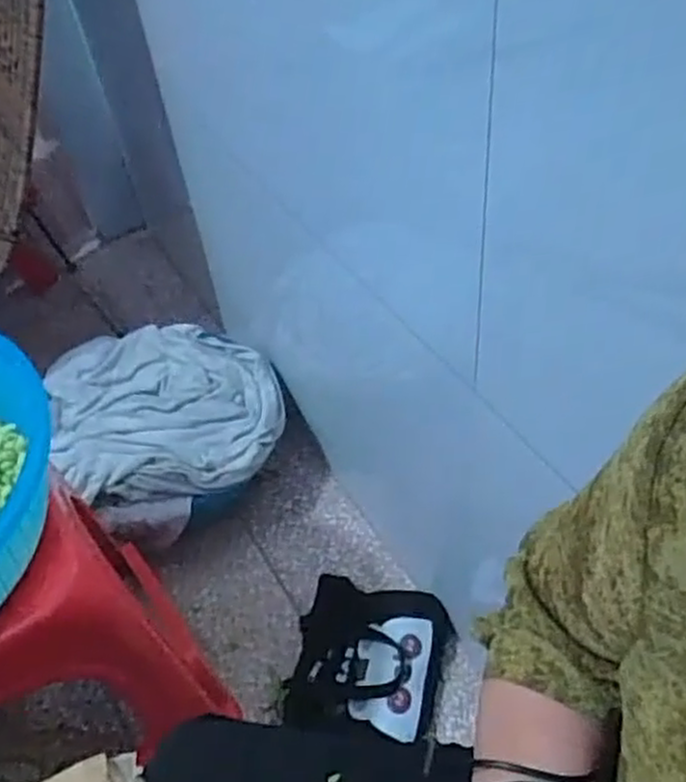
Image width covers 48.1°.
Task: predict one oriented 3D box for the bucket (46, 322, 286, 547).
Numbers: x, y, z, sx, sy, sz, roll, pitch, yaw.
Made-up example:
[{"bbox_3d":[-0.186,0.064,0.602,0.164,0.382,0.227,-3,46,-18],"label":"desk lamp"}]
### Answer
[{"bbox_3d":[-0.296,0.073,1.373,0.376,0.209,0.407,-3,48,4],"label":"bucket"}]

